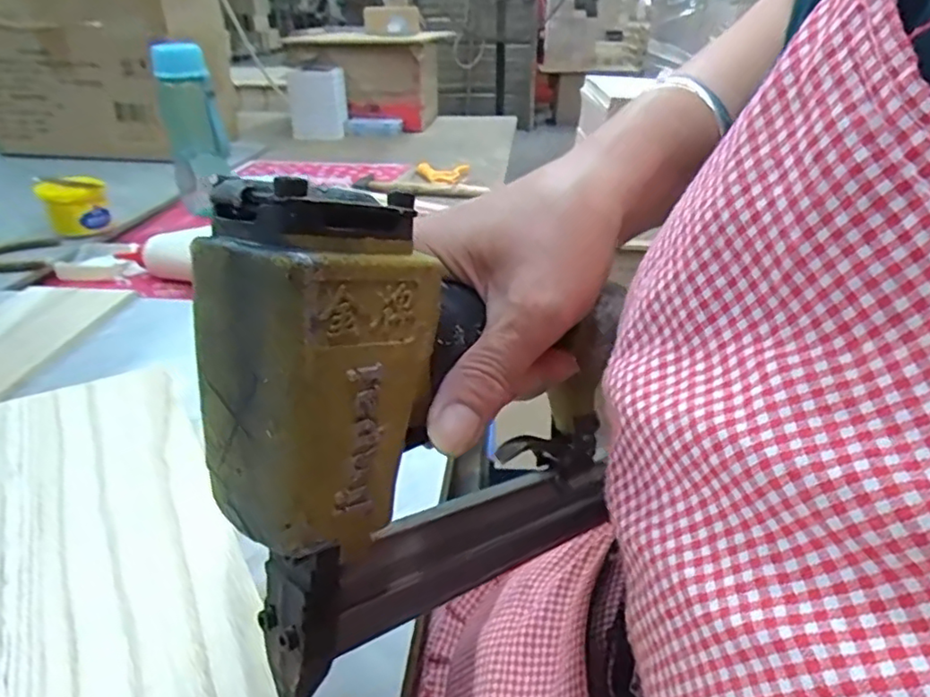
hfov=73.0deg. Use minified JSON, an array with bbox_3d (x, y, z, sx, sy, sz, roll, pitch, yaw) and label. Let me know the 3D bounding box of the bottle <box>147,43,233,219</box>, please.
[{"bbox_3d":[-0.407,-0.326,0.947,0.077,0.243,0.080,-9,31,-17],"label":"bottle"}]

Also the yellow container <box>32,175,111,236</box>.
[{"bbox_3d":[-0.517,-0.188,0.835,0.075,0.074,0.062,-17,34,-30],"label":"yellow container"}]

